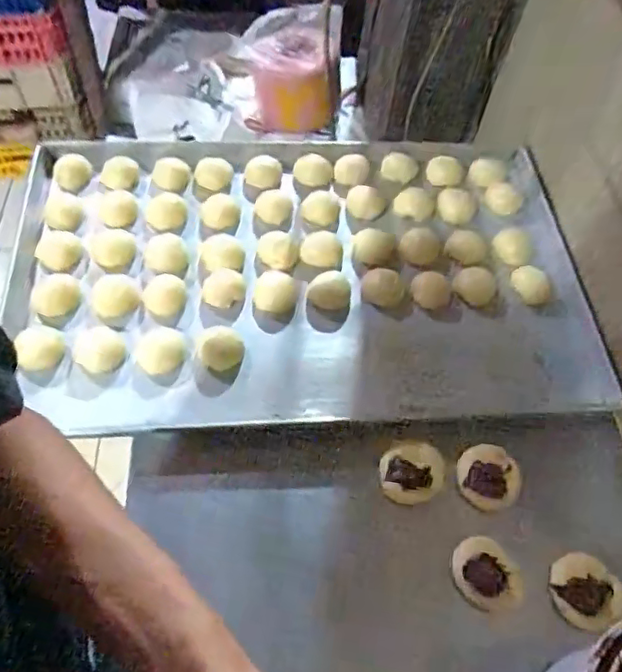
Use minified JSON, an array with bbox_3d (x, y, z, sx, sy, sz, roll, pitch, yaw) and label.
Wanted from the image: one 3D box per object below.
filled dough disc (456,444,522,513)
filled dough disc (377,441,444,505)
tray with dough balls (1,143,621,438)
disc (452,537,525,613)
[{"bbox_3d":[0.193,0.152,0.639,0.068,0.008,0.067,2,57,-4],"label":"filled dough disc"},{"bbox_3d":[0.109,0.147,0.639,0.068,0.016,0.065,2,57,-4],"label":"filled dough disc"},{"bbox_3d":[-0.014,-0.092,0.772,0.713,0.040,0.464,-2,58,-6],"label":"tray with dough balls"},{"bbox_3d":[0.175,0.236,0.580,0.057,0.020,0.073,-29,64,-21],"label":"disc"}]

